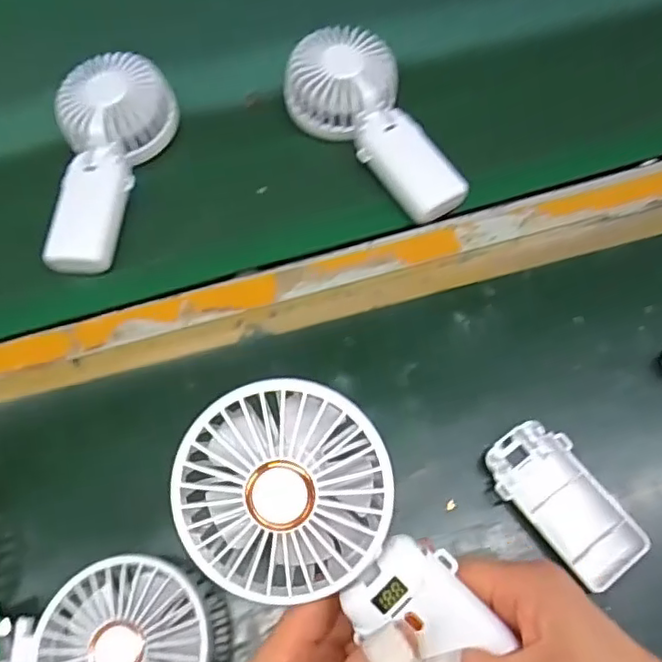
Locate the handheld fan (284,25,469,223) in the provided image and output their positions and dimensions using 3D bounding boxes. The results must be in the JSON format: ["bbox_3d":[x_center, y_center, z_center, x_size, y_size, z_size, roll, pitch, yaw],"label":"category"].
[{"bbox_3d":[0.039,-0.163,0.466,0.080,0.041,0.172,-36,67,-16],"label":"handheld fan"}]

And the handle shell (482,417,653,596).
[{"bbox_3d":[0.134,0.100,0.356,0.052,0.017,0.094,-30,66,-13],"label":"handle shell"}]

